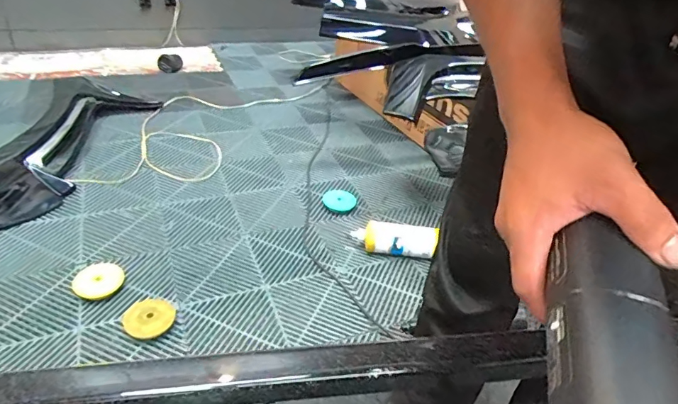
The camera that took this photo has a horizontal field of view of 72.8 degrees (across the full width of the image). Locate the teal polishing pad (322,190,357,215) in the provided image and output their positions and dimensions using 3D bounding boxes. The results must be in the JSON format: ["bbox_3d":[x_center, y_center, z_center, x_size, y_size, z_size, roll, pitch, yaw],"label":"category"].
[{"bbox_3d":[0.000,-0.006,1.396,0.099,0.011,0.094,26,39,25],"label":"teal polishing pad"}]

